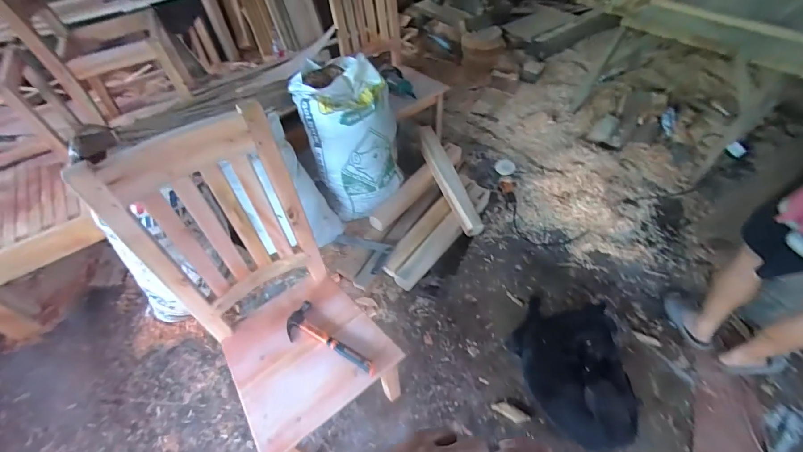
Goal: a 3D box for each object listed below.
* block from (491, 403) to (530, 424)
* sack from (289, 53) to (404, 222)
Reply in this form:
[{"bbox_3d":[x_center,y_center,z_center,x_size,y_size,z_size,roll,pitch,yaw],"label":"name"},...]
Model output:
[{"bbox_3d":[0.407,0.696,1.334,0.135,0.011,0.048,22,54,20],"label":"block"},{"bbox_3d":[-0.252,-0.436,1.785,0.408,0.659,0.442,-21,52,-14],"label":"sack"}]

